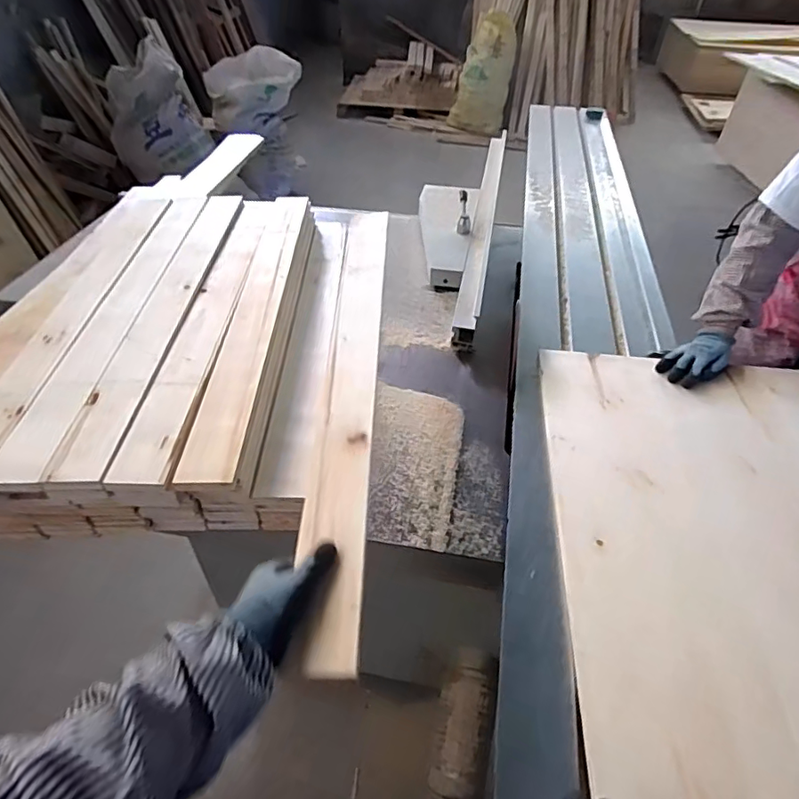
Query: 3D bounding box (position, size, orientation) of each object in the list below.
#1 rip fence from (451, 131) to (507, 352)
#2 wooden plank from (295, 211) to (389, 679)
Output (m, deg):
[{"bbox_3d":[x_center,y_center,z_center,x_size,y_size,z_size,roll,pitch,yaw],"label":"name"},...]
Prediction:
[{"bbox_3d":[0.207,-0.445,1.324,0.053,0.089,0.945,7,46,8],"label":"rip fence"},{"bbox_3d":[-0.061,-0.041,0.718,0.070,0.019,0.735,0,46,1],"label":"wooden plank"}]

